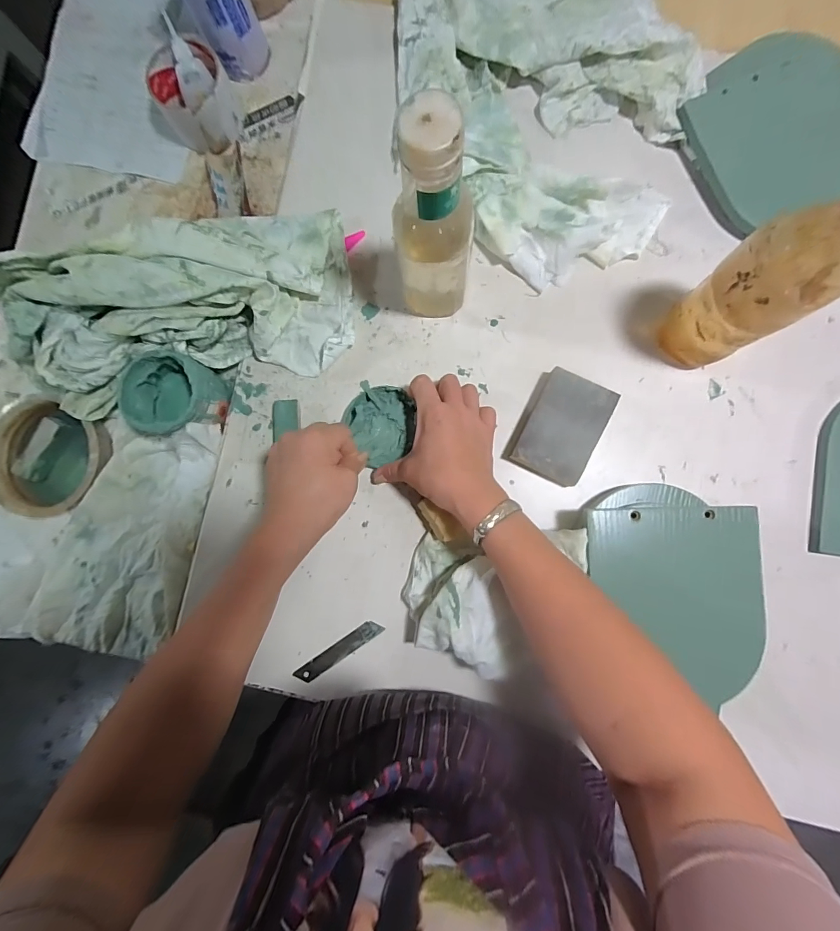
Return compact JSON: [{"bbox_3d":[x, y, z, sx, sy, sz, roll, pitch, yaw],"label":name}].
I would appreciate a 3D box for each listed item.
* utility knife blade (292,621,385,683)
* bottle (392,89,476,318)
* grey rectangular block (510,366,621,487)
[{"bbox_3d":[-0.083,0.189,0.410,0.099,0.004,0.018,-35,85,0],"label":"utility knife blade"},{"bbox_3d":[0.011,-0.186,0.331,0.062,0.202,0.059,-9,85,2],"label":"bottle"},{"bbox_3d":[0.139,-0.036,0.398,0.066,0.028,0.101,27,88,5],"label":"grey rectangular block"}]

